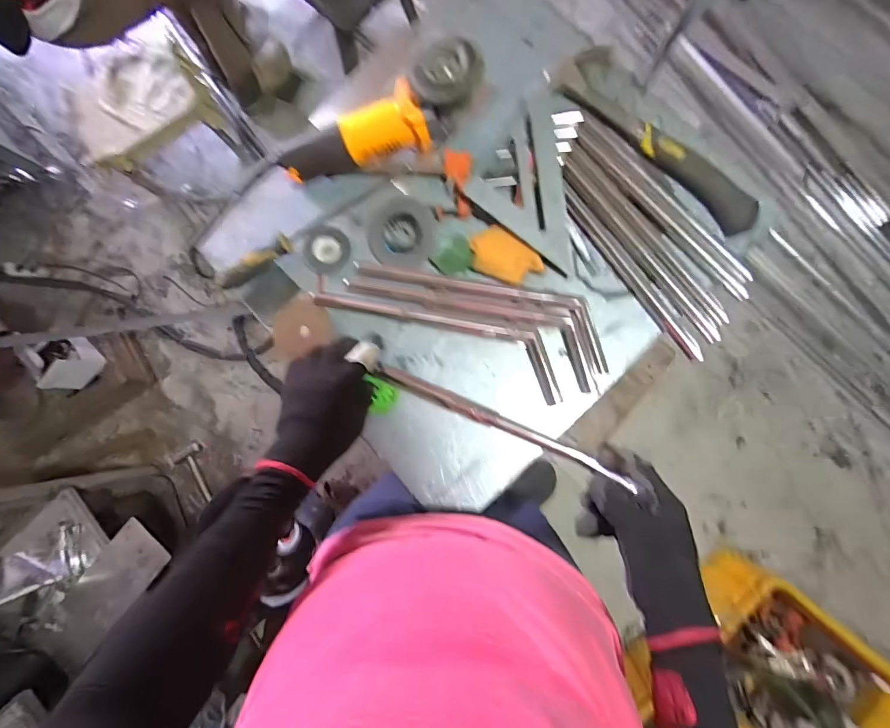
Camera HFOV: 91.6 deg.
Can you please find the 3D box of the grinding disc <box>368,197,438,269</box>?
[{"bbox_3d":[-0.058,-0.178,0.584,0.092,0.010,0.096,-28,83,3],"label":"grinding disc"}]

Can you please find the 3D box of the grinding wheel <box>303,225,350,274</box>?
[{"bbox_3d":[-0.163,-0.158,0.603,0.060,0.015,0.063,10,86,7],"label":"grinding wheel"}]

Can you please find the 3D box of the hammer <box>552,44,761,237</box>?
[{"bbox_3d":[0.269,-0.286,0.551,0.089,0.028,0.309,-39,82,1],"label":"hammer"}]

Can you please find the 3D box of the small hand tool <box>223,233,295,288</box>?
[{"bbox_3d":[-0.259,-0.137,0.591,0.108,0.020,0.024,-35,83,2],"label":"small hand tool"}]

